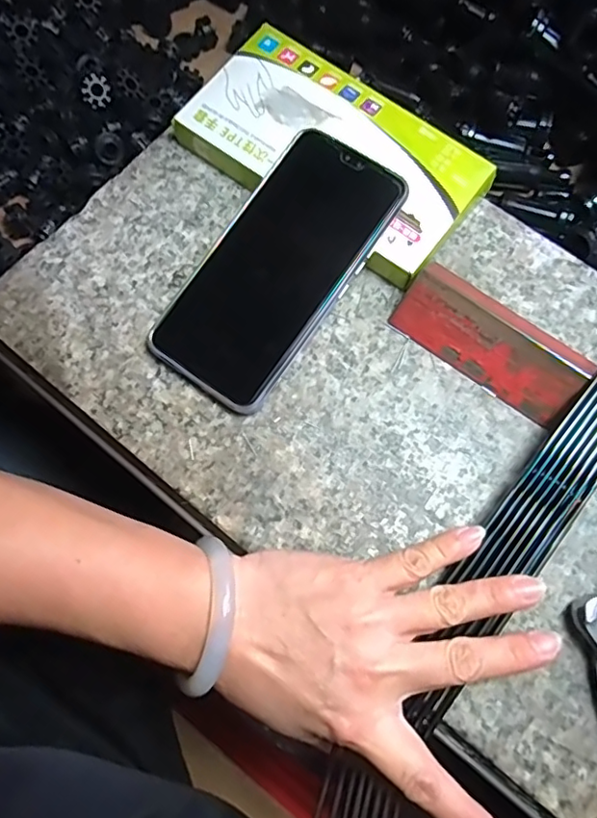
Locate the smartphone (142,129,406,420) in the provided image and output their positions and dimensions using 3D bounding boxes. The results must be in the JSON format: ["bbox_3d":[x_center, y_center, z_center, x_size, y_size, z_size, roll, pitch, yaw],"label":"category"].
[{"bbox_3d":[-0.012,-0.079,0.317,0.074,0.010,0.157,34,86,14],"label":"smartphone"}]

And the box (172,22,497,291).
[{"bbox_3d":[0.021,-0.157,0.348,0.176,0.034,0.090,35,75,10],"label":"box"}]

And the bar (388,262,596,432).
[{"bbox_3d":[0.150,-0.003,0.302,0.216,0.029,0.035,37,75,11],"label":"bar"}]

